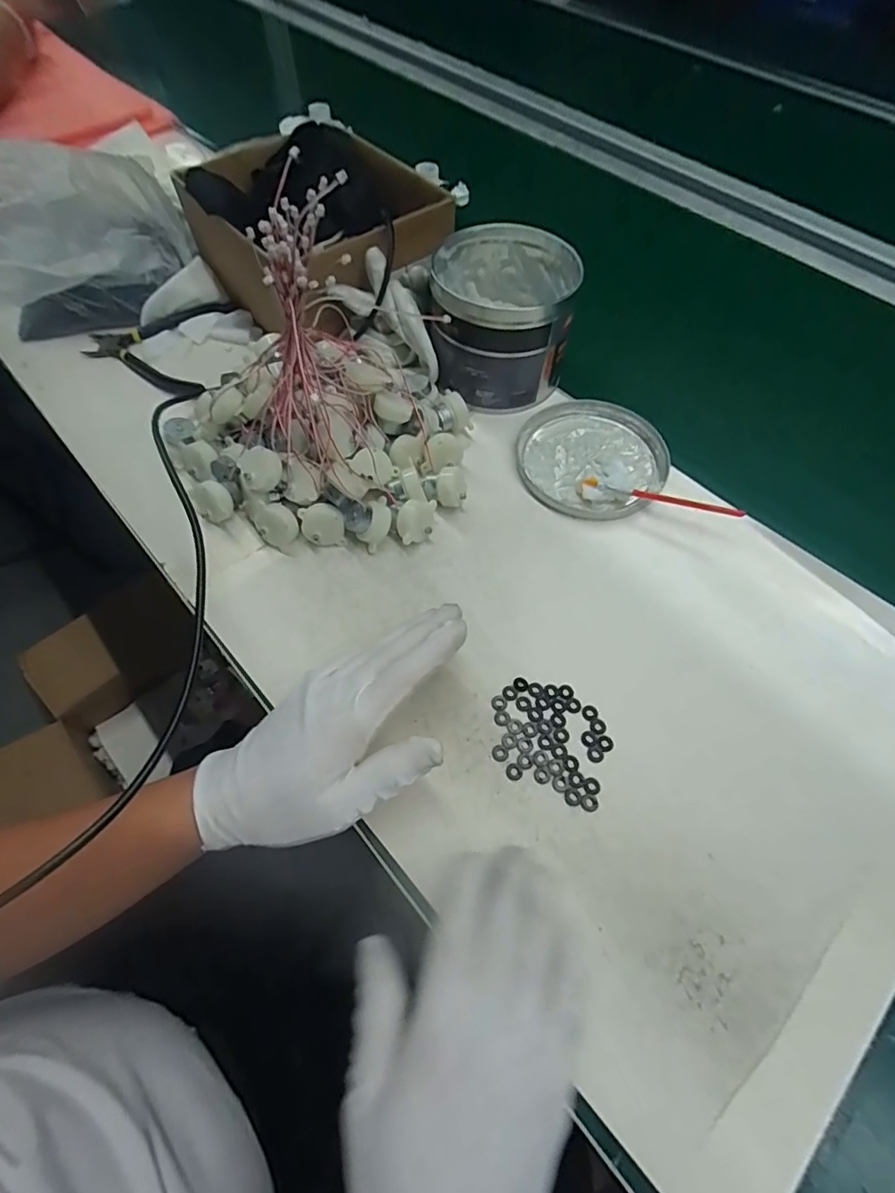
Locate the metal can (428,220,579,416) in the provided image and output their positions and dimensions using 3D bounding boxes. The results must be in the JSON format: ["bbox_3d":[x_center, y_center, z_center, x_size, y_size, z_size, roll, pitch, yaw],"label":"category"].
[{"bbox_3d":[0.049,-0.260,0.479,0.125,0.087,0.125,1,62,-3],"label":"metal can"}]

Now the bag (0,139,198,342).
[{"bbox_3d":[-0.381,-0.358,0.523,0.223,0.112,0.160,-20,65,-11],"label":"bag"}]

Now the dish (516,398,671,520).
[{"bbox_3d":[0.130,-0.129,0.467,0.126,0.016,0.137,1,62,-3],"label":"dish"}]

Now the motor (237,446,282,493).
[{"bbox_3d":[-0.142,-0.097,0.402,0.032,0.012,0.038,-29,76,0],"label":"motor"}]

